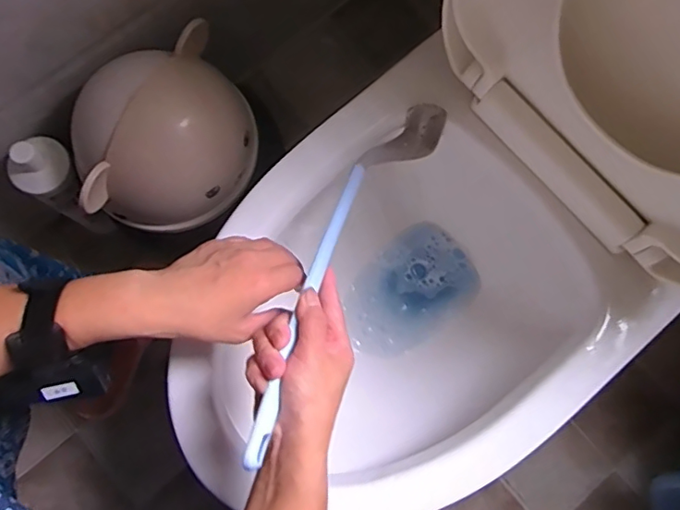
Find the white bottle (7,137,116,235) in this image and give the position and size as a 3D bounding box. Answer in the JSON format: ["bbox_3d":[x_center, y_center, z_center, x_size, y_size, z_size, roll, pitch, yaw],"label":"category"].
[{"bbox_3d":[-0.371,-0.087,0.750,0.072,0.232,0.075,33,79,4],"label":"white bottle"}]

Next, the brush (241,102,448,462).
[{"bbox_3d":[0.006,-0.001,0.466,0.060,0.052,0.372,25,57,4],"label":"brush"}]

